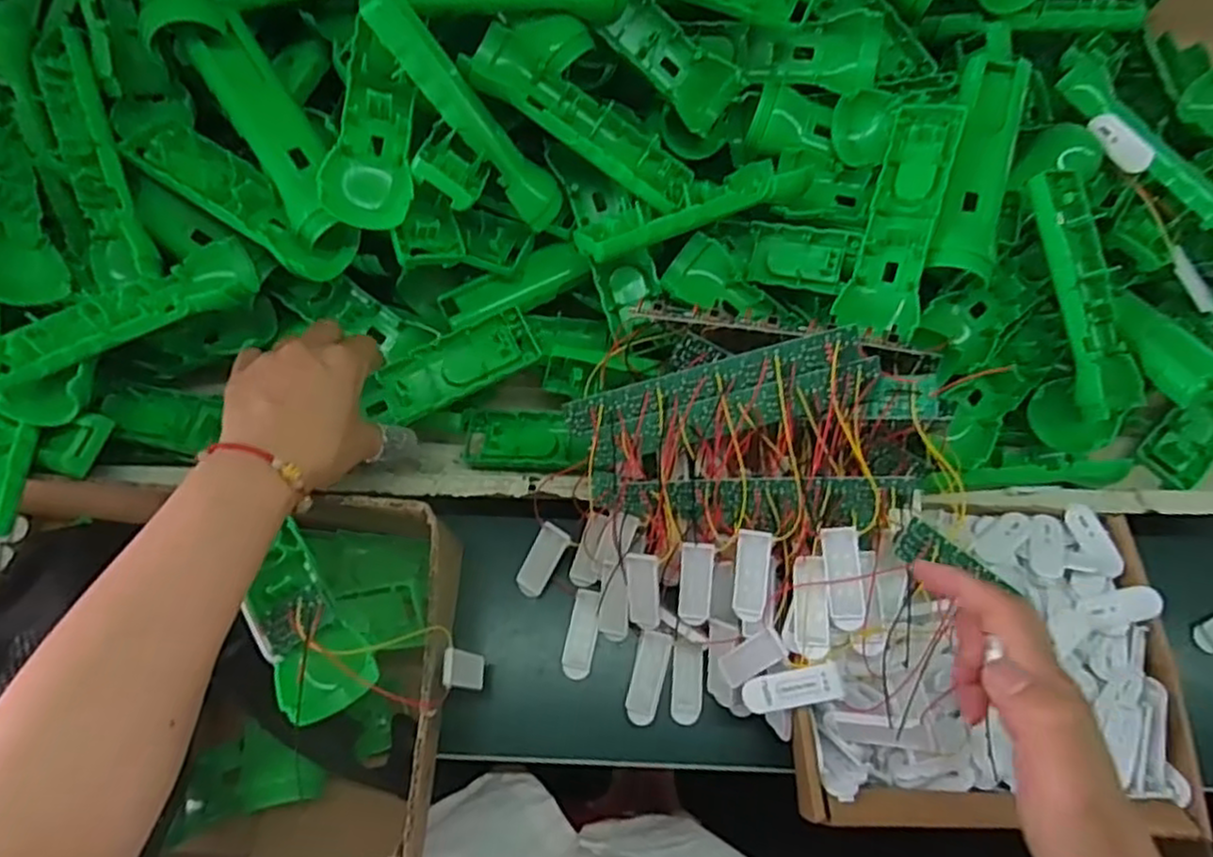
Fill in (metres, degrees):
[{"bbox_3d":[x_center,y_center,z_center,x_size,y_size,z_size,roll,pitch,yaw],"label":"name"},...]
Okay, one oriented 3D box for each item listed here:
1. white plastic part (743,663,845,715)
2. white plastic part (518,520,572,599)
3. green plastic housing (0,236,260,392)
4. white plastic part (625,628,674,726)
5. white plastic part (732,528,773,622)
[{"bbox_3d":[0.110,0.156,0.423,0.059,0.006,0.021,-21,68,19],"label":"white plastic part"},{"bbox_3d":[-0.046,0.094,0.504,0.021,0.005,0.057,31,106,12],"label":"white plastic part"},{"bbox_3d":[-0.309,-0.074,0.450,0.164,0.026,0.049,-22,70,-8],"label":"green plastic housing"},{"bbox_3d":[0.029,0.169,0.483,0.022,0.007,0.059,14,69,6],"label":"white plastic part"},{"bbox_3d":[0.091,0.093,0.447,0.021,0.004,0.056,6,97,22],"label":"white plastic part"}]

